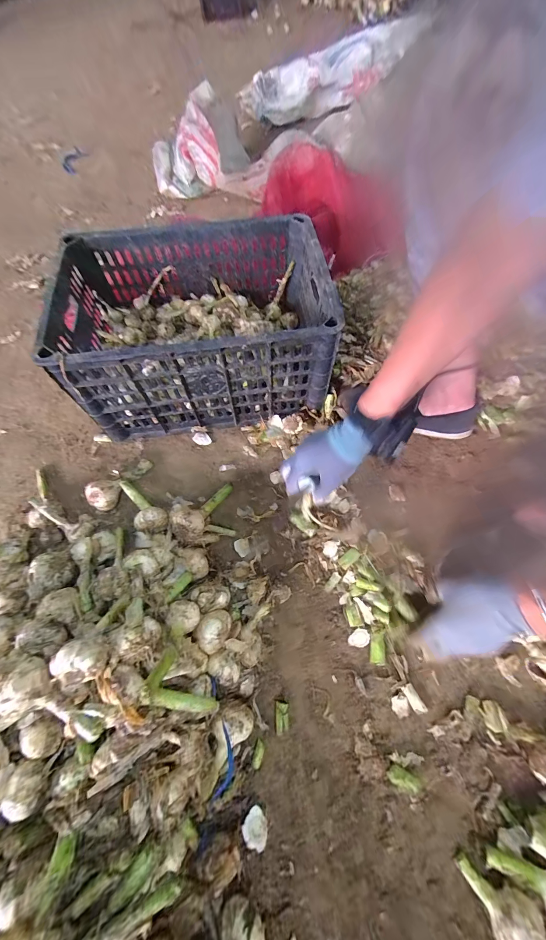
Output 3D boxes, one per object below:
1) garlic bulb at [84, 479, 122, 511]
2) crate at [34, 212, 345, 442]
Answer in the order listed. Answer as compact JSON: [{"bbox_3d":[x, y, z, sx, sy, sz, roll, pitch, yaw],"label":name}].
[{"bbox_3d":[-0.298,0.046,0.544,0.053,0.055,0.044,-25,66,-10],"label":"garlic bulb"},{"bbox_3d":[-0.129,-0.256,0.582,0.422,0.234,0.300,-10,65,-3],"label":"crate"}]

